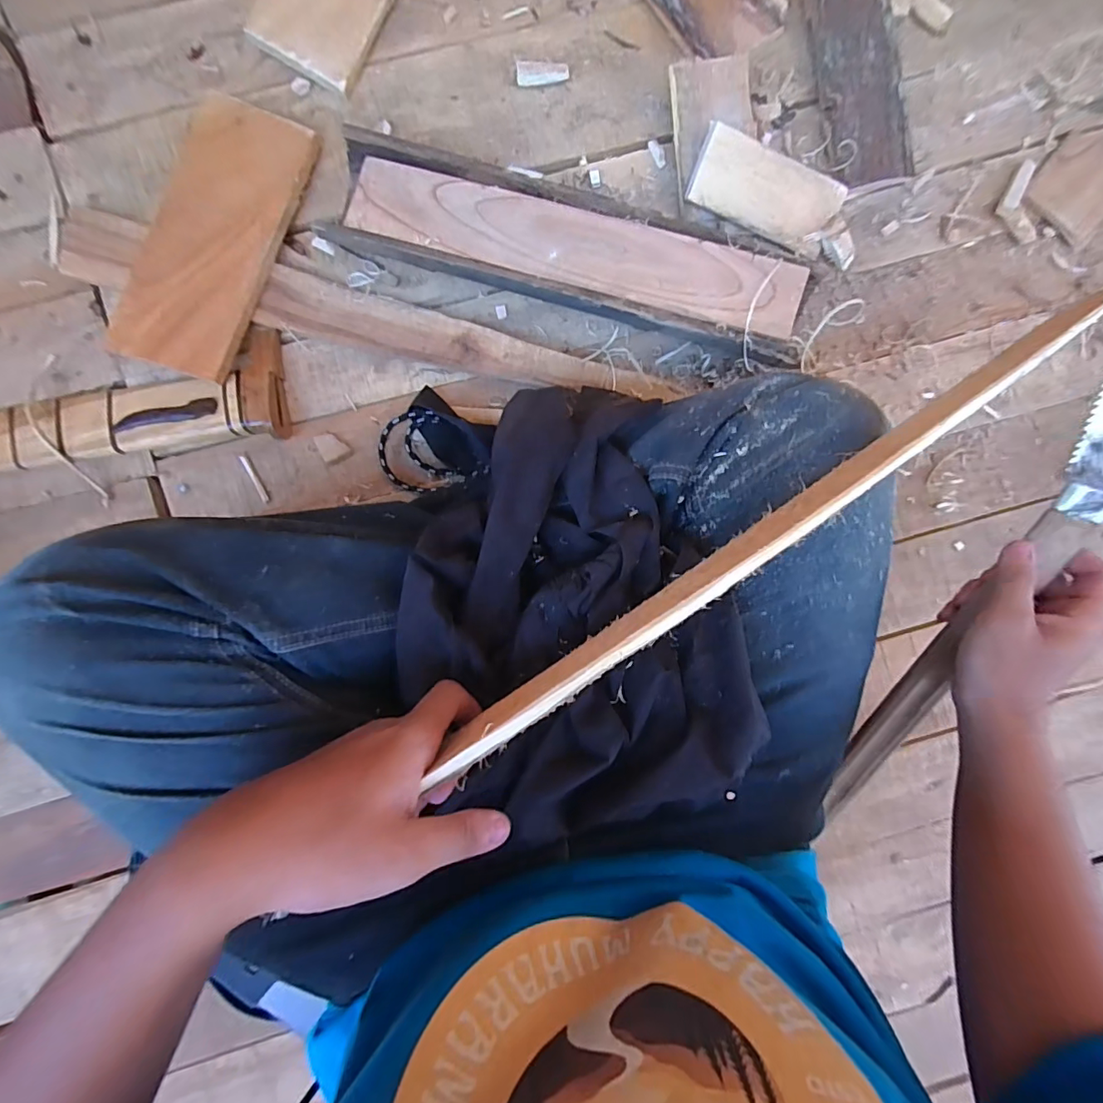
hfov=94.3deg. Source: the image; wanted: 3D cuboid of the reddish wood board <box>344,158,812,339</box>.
[{"bbox_3d":[0.024,-0.256,0.429,0.378,0.021,0.062,14,92,-4],"label":"reddish wood board"}]

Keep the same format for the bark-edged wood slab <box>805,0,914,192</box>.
[{"bbox_3d":[0.282,-0.472,0.476,0.071,0.029,0.251,-12,92,-3],"label":"bark-edged wood slab"}]

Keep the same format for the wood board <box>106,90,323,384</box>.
[{"bbox_3d":[-0.290,-0.268,0.438,0.098,0.014,0.234,20,86,-10],"label":"wood board"}]

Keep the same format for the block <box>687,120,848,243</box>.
[{"bbox_3d":[0.196,-0.328,0.466,0.135,0.010,0.058,17,118,-11],"label":"block"}]

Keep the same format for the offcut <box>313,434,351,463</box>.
[{"bbox_3d":[-0.205,-0.099,0.478,0.023,0.004,0.026,-27,93,-2],"label":"offcut"}]

